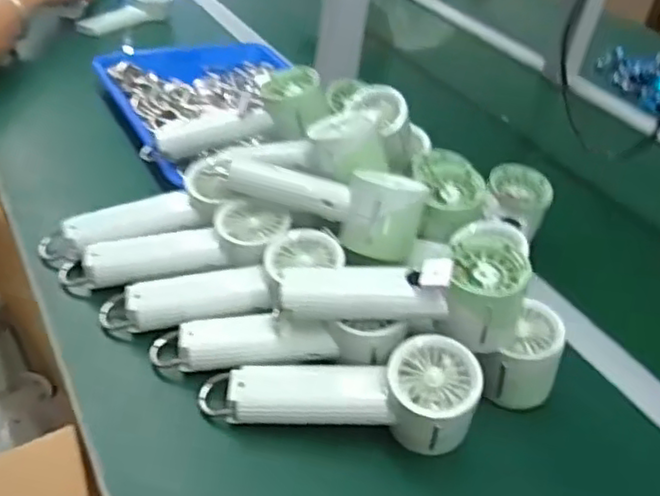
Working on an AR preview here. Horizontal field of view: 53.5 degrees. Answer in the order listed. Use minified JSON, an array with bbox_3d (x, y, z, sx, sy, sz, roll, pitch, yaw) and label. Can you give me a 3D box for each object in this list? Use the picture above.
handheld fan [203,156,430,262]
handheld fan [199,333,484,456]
[{"bbox_3d":[-0.016,-0.052,0.558,0.196,0.055,0.067,23,41,18],"label":"handheld fan"},{"bbox_3d":[0.006,0.107,0.465,0.191,0.071,0.053,-2,38,7],"label":"handheld fan"}]

